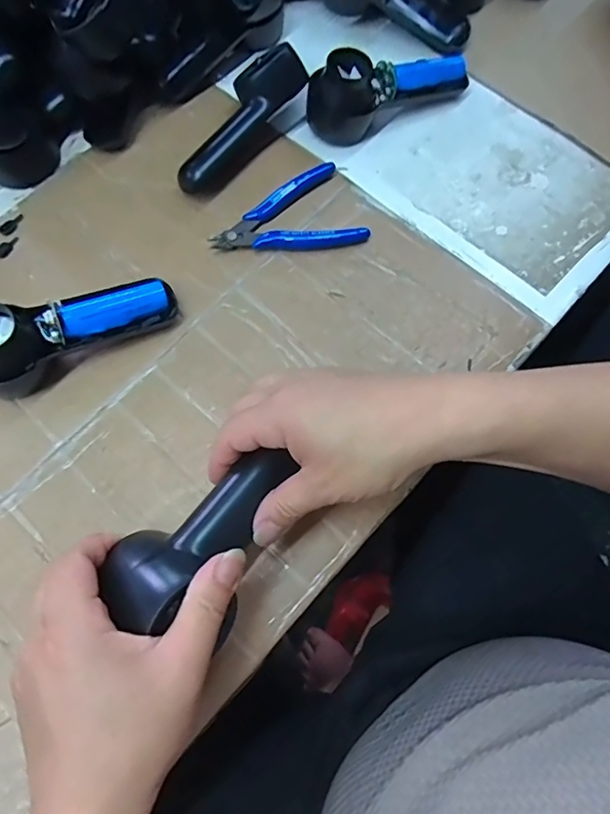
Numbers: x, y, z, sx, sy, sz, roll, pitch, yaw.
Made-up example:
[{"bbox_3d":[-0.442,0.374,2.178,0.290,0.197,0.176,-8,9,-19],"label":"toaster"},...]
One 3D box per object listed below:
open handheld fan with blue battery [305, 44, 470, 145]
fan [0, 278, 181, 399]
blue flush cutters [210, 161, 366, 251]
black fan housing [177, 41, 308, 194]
[{"bbox_3d":[0.073,-0.279,0.438,0.144,0.049,0.051,-25,73,-9],"label":"open handheld fan with blue battery"},{"bbox_3d":[-0.168,-0.059,0.357,0.147,0.049,0.055,-32,75,-11],"label":"fan"},{"bbox_3d":[-0.018,-0.152,0.411,0.116,0.015,0.076,-17,72,-6],"label":"blue flush cutters"},{"bbox_3d":[-0.059,-0.237,0.426,0.046,0.053,0.142,38,75,11],"label":"black fan housing"}]

